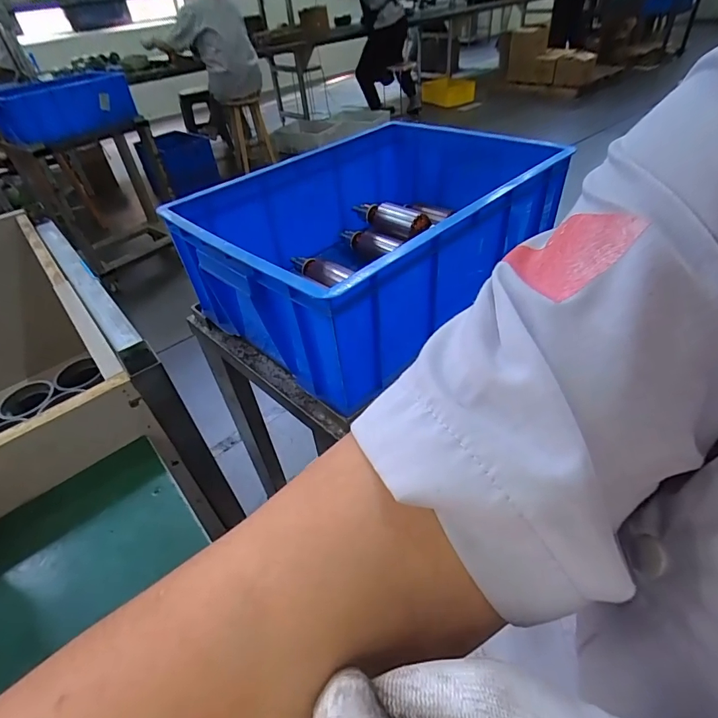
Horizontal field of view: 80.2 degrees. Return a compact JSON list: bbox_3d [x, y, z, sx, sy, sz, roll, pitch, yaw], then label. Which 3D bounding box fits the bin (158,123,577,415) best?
[{"bbox_3d":[0.055,-0.213,0.663,0.361,0.177,0.596,30,53,35],"label":"bin"}]

